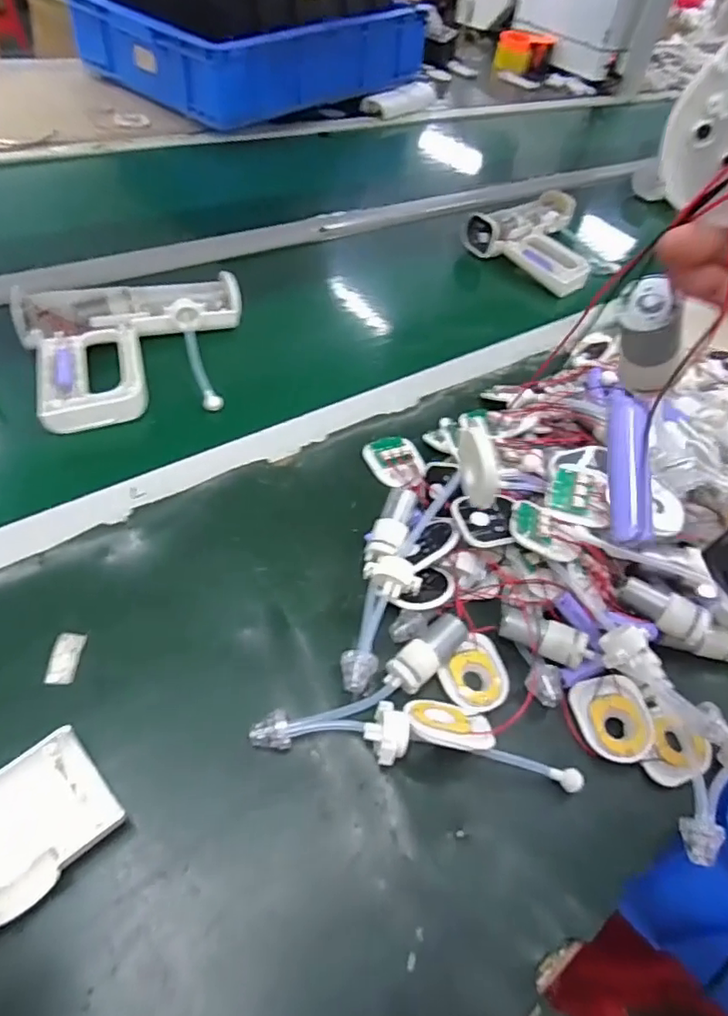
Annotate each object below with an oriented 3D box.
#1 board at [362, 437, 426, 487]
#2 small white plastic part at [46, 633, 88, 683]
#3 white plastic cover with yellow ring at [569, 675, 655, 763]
[{"bbox_3d":[0.029,-0.044,0.535,0.051,0.011,0.055,-9,52,-17],"label":"board"},{"bbox_3d":[-0.198,0.100,0.385,0.017,0.006,0.035,5,49,-6],"label":"small white plastic part"},{"bbox_3d":[0.176,0.147,0.410,0.047,0.015,0.057,-9,54,-10],"label":"white plastic cover with yellow ring"}]

